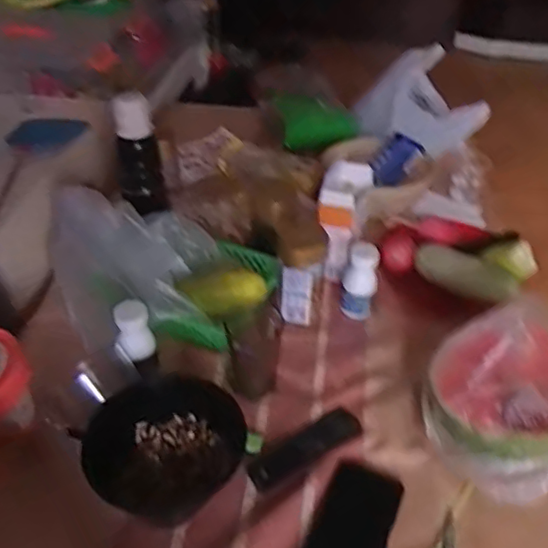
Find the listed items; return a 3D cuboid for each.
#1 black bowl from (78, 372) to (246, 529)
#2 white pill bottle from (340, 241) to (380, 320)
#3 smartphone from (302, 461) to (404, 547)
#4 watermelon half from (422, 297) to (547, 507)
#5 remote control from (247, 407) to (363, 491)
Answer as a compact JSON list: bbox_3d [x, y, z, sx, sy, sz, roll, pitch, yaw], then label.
[{"bbox_3d":[-0.122,0.194,0.653,0.168,0.054,0.155,-28,47,-31],"label":"black bowl"},{"bbox_3d":[0.128,0.010,0.856,0.050,0.103,0.048,9,40,10],"label":"white pill bottle"},{"bbox_3d":[0.078,0.275,0.604,0.076,0.011,0.164,17,42,19],"label":"smartphone"},{"bbox_3d":[0.259,0.135,0.642,0.168,0.138,0.162,12,41,13],"label":"watermelon half"},{"bbox_3d":[0.037,0.205,0.687,0.151,0.013,0.044,-22,44,-25],"label":"remote control"}]

